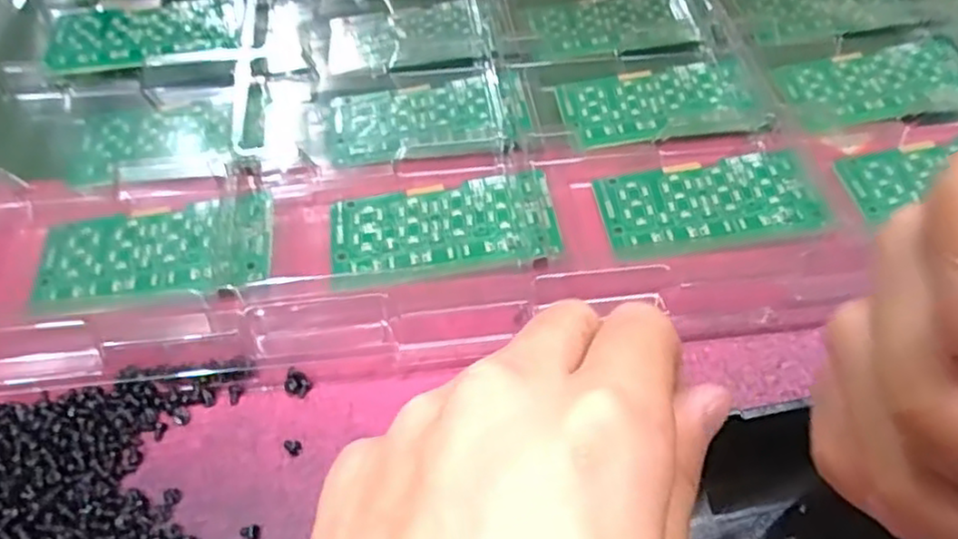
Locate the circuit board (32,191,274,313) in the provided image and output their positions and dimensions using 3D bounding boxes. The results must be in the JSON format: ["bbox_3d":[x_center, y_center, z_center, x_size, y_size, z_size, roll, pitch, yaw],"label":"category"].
[{"bbox_3d":[-0.131,-0.007,0.286,0.092,0.004,0.047,-10,54,-2],"label":"circuit board"}]

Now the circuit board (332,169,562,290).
[{"bbox_3d":[-0.015,-0.019,0.297,0.093,0.006,0.046,-7,55,-5],"label":"circuit board"}]

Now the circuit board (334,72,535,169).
[{"bbox_3d":[-0.024,-0.075,0.337,0.092,0.010,0.045,-9,55,-6],"label":"circuit board"}]

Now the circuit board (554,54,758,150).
[{"bbox_3d":[0.088,-0.083,0.348,0.093,0.009,0.051,-10,55,-7],"label":"circuit board"}]

